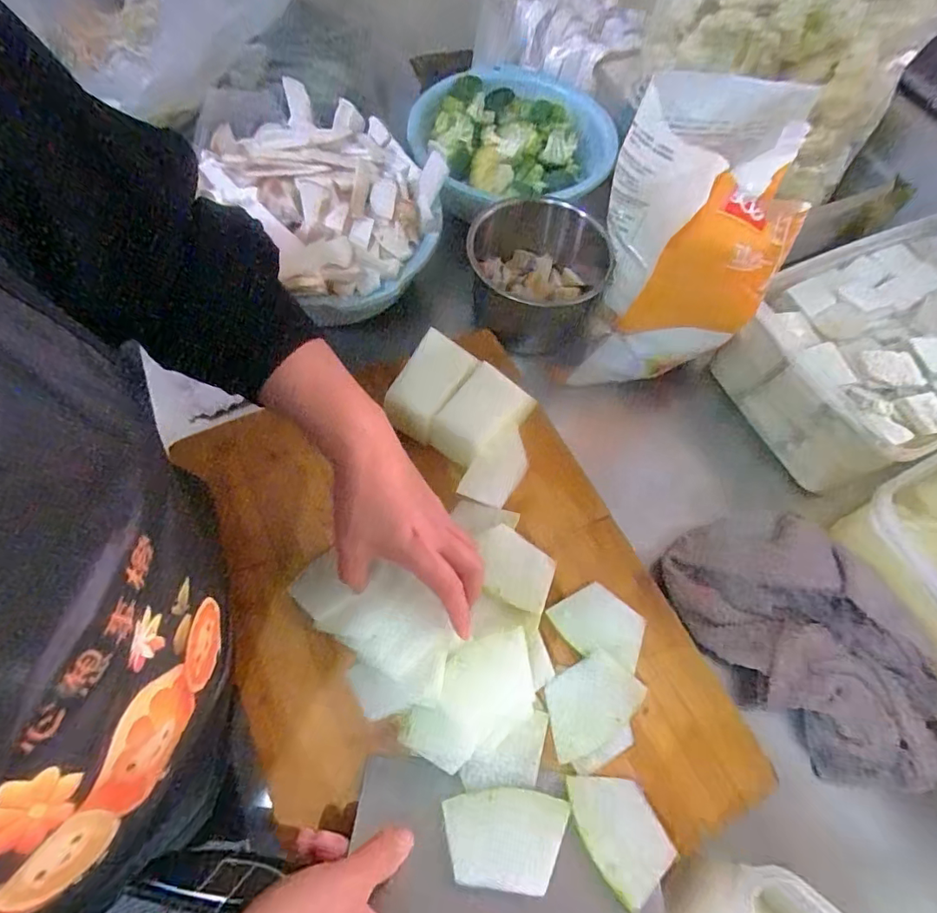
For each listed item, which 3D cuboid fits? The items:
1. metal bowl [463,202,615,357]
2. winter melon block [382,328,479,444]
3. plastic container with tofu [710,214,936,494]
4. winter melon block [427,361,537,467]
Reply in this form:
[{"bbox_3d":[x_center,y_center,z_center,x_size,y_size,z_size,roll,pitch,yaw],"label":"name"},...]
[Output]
[{"bbox_3d":[0.065,-0.181,0.528,0.140,0.080,0.125,24,66,9],"label":"metal bowl"},{"bbox_3d":[-0.031,-0.060,0.445,0.052,0.042,0.085,30,67,11],"label":"winter melon block"},{"bbox_3d":[0.391,-0.098,0.492,0.266,0.095,0.192,-25,68,-14],"label":"plastic container with tofu"},{"bbox_3d":[0.011,-0.032,0.431,0.050,0.044,0.081,38,68,15],"label":"winter melon block"}]

